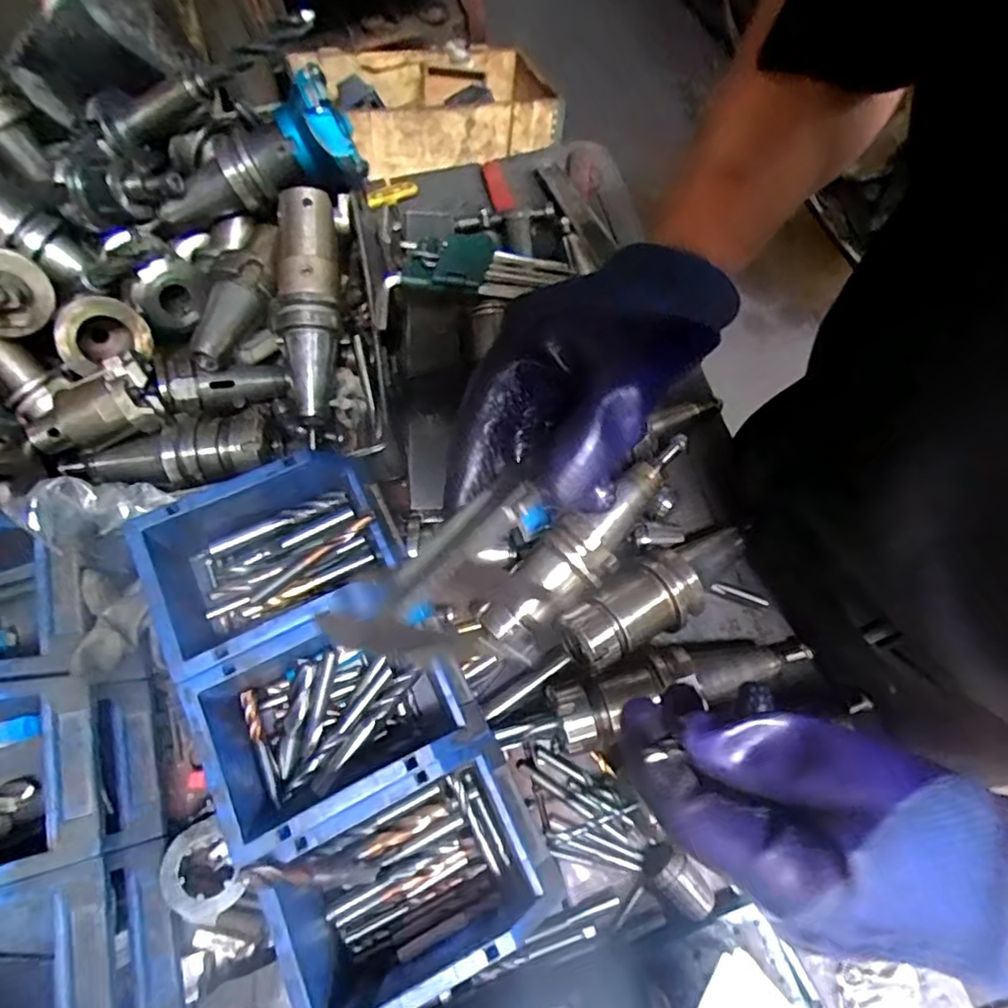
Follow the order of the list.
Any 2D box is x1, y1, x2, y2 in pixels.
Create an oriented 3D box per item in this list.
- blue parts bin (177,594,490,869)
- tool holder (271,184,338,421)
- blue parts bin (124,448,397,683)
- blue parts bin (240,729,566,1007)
[{"bbox_3d":[-0.099,0.133,0.388,0.148,0.079,0.107,-28,71,-9],"label":"blue parts bin"},{"bbox_3d":[-0.156,-0.159,0.496,0.050,0.050,0.173,-3,86,0],"label":"tool holder"},{"bbox_3d":[-0.150,0.038,0.406,0.145,0.072,0.104,-27,71,-9],"label":"blue parts bin"},{"bbox_3d":[-0.056,0.227,0.376,0.158,0.082,0.105,-27,71,-9],"label":"blue parts bin"}]

